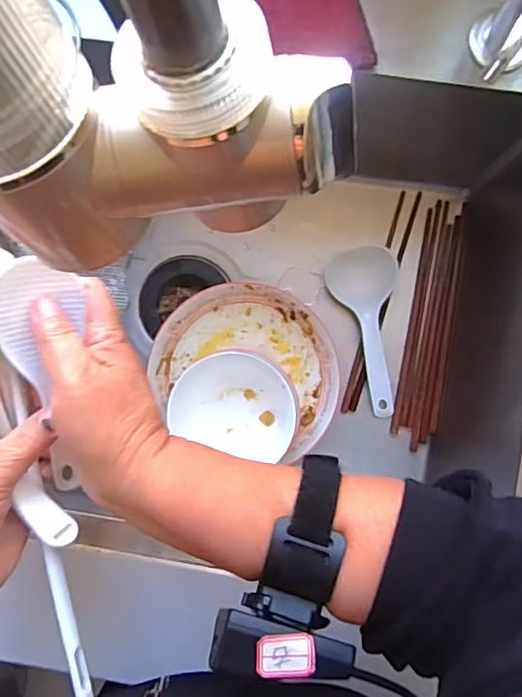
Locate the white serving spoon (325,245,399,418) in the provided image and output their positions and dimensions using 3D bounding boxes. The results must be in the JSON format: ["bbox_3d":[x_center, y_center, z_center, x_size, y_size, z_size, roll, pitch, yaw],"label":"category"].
[{"bbox_3d":[0.115,-0.017,0.581,0.069,0.025,0.181,-7,89,3],"label":"white serving spoon"}]

